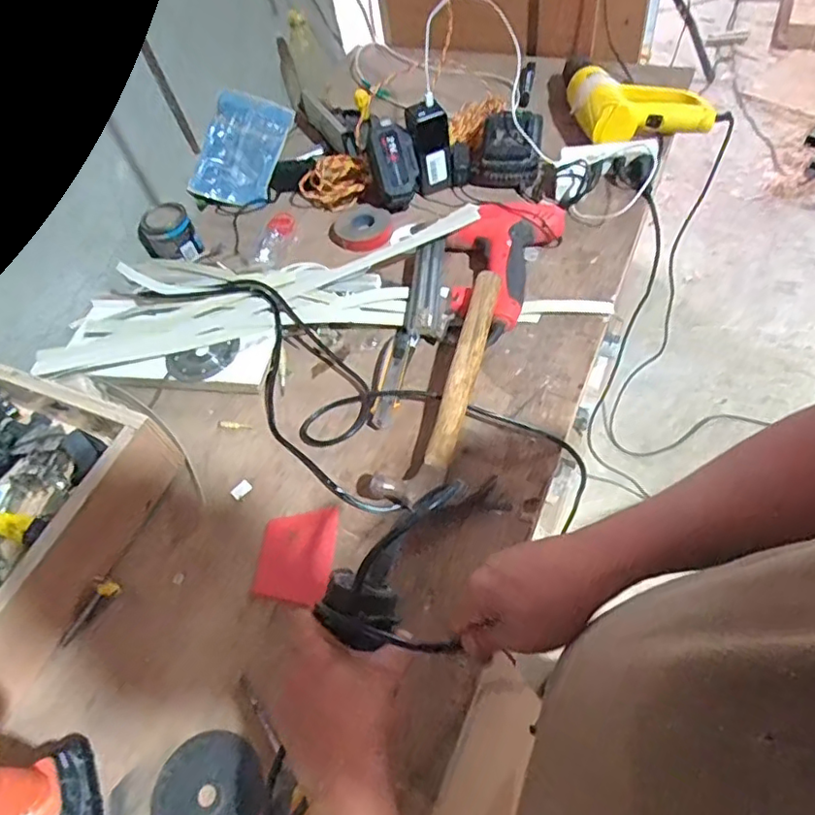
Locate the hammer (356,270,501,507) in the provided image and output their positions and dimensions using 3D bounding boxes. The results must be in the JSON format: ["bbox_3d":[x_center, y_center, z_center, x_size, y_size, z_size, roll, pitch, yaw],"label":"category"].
[{"bbox_3d":[0.032,-0.035,0.710,0.100,0.053,0.312,11,57,15],"label":"hammer"}]

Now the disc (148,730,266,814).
[{"bbox_3d":[-0.177,0.345,0.529,0.097,0.004,0.097,-3,55,5],"label":"disc"}]

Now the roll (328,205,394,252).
[{"bbox_3d":[-0.068,-0.281,0.940,0.082,0.031,0.089,-4,54,6],"label":"roll"}]

